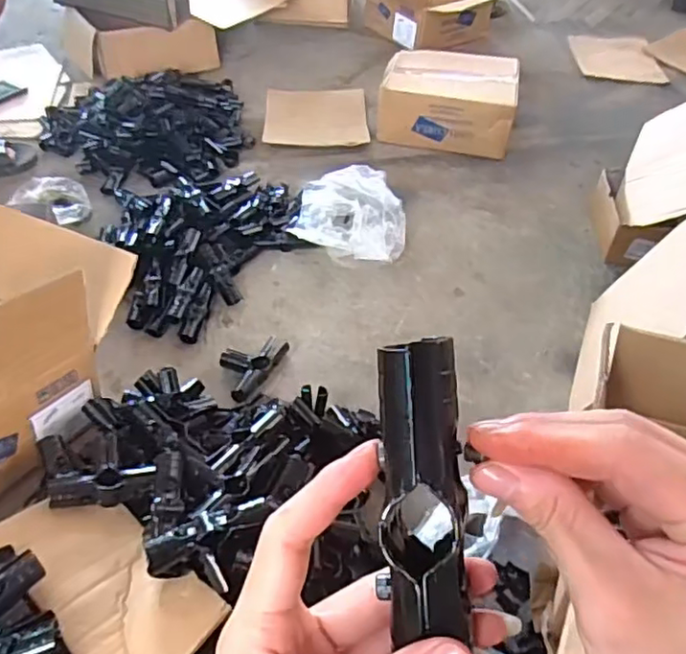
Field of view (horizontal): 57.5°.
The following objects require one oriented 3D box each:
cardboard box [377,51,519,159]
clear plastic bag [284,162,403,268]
[{"bbox_3d":[0.266,-0.571,1.607,0.331,0.148,0.262,10,46,6],"label":"cardboard box"},{"bbox_3d":[0.004,-0.228,1.284,0.226,0.081,0.221,-10,48,-13],"label":"clear plastic bag"}]

